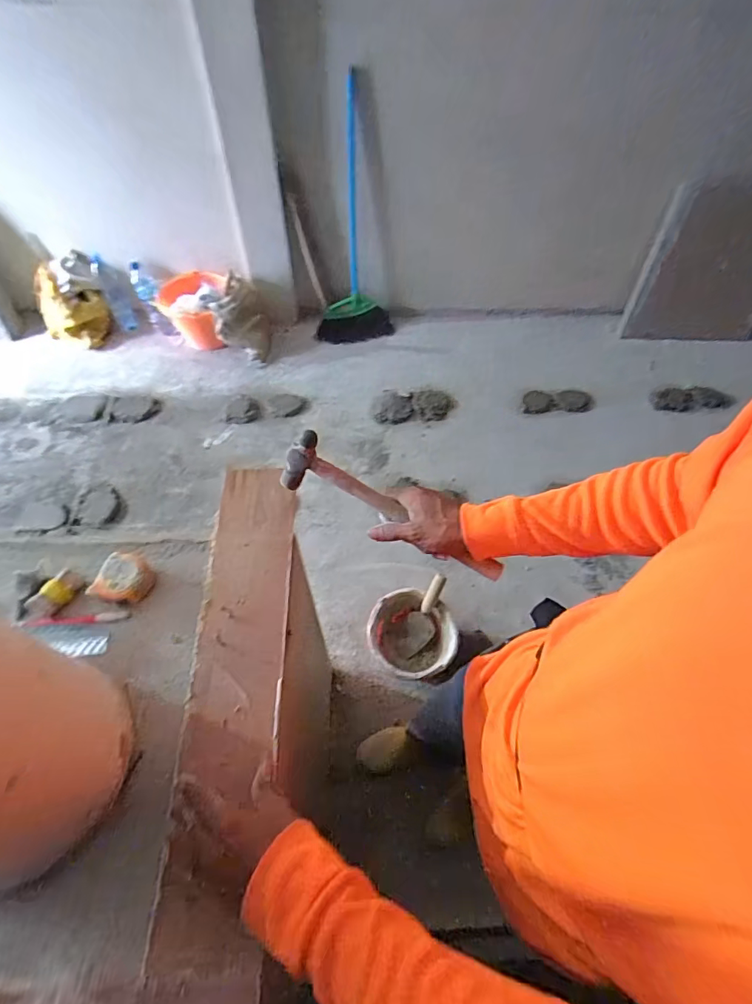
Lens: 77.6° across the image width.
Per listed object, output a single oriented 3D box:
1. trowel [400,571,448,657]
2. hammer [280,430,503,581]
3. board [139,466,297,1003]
[{"bbox_3d":[0.130,0.333,1.318,0.090,0.036,0.207,24,76,11],"label":"trowel"},{"bbox_3d":[0.019,0.016,0.580,0.298,0.089,0.031,30,59,4],"label":"hammer"},{"bbox_3d":[-0.160,0.233,0.529,0.103,0.039,0.636,1,60,-4],"label":"board"}]

